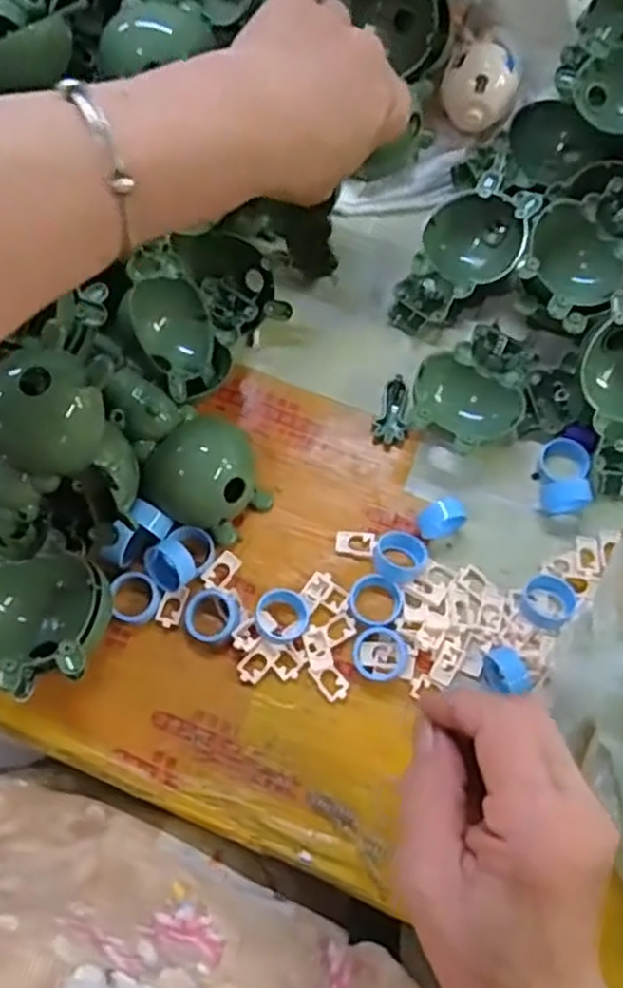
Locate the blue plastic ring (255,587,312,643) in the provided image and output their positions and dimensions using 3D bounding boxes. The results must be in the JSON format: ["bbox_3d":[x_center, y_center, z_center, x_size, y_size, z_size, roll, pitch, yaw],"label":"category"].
[{"bbox_3d":[-0.015,0.062,0.374,0.027,0.009,0.027,0,69,1],"label":"blue plastic ring"}]

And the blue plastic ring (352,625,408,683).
[{"bbox_3d":[0.034,0.080,0.367,0.027,0.008,0.026,0,69,1],"label":"blue plastic ring"}]

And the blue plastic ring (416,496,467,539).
[{"bbox_3d":[0.068,0.013,0.387,0.024,0.030,0.012,-22,70,-8],"label":"blue plastic ring"}]

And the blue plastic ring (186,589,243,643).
[{"bbox_3d":[-0.050,0.062,0.377,0.028,0.010,0.027,0,69,1],"label":"blue plastic ring"}]

